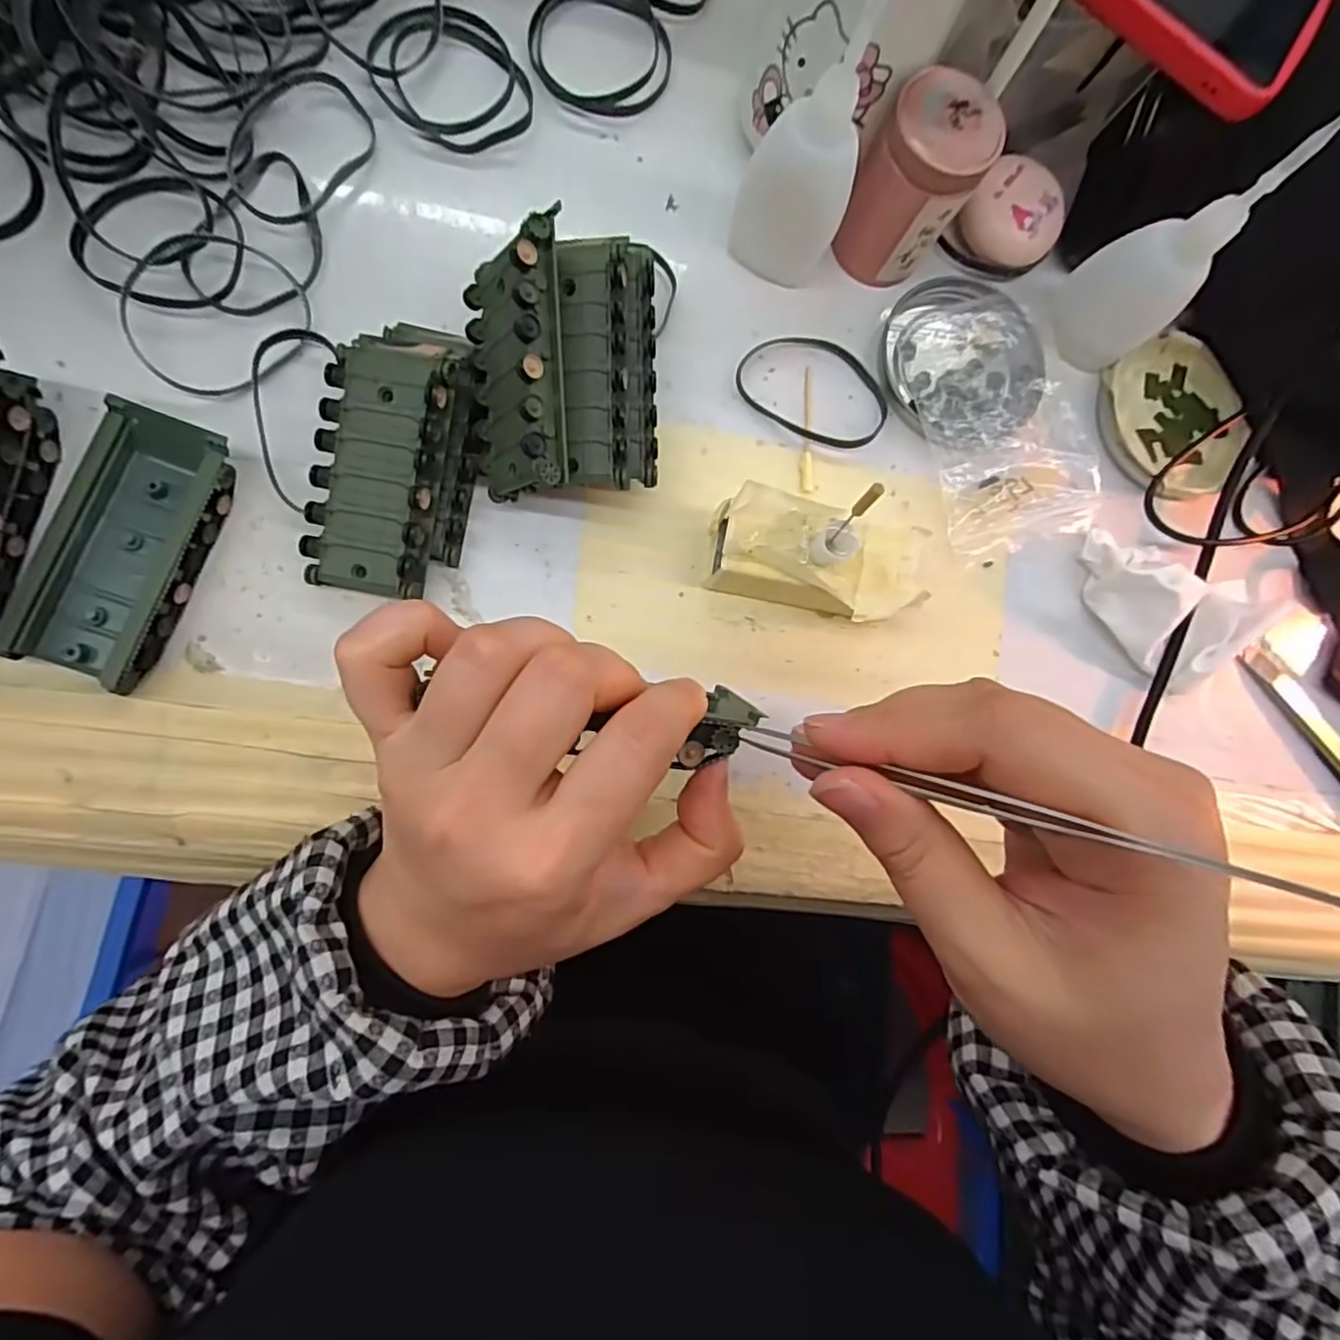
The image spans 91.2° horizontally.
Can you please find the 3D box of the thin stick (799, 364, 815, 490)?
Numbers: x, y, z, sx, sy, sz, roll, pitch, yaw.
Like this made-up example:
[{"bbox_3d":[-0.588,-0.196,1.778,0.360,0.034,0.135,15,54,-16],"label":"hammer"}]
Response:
[{"bbox_3d":[0.062,-0.109,0.295,0.007,0.004,0.059,2,85,-9],"label":"thin stick"}]

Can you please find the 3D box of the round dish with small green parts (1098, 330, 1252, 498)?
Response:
[{"bbox_3d":[0.245,-0.122,0.320,0.072,0.017,0.075,1,85,-9],"label":"round dish with small green parts"}]

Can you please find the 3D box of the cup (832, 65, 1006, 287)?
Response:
[{"bbox_3d":[0.103,-0.207,0.275,0.047,0.068,0.047,33,81,-5],"label":"cup"}]

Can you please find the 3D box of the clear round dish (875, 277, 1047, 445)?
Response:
[{"bbox_3d":[0.136,-0.144,0.304,0.077,0.010,0.080,1,85,-9],"label":"clear round dish"}]

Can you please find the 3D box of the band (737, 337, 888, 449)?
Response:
[{"bbox_3d":[0.067,-0.128,0.296,0.070,0.007,0.047,30,82,-6],"label":"band"}]

